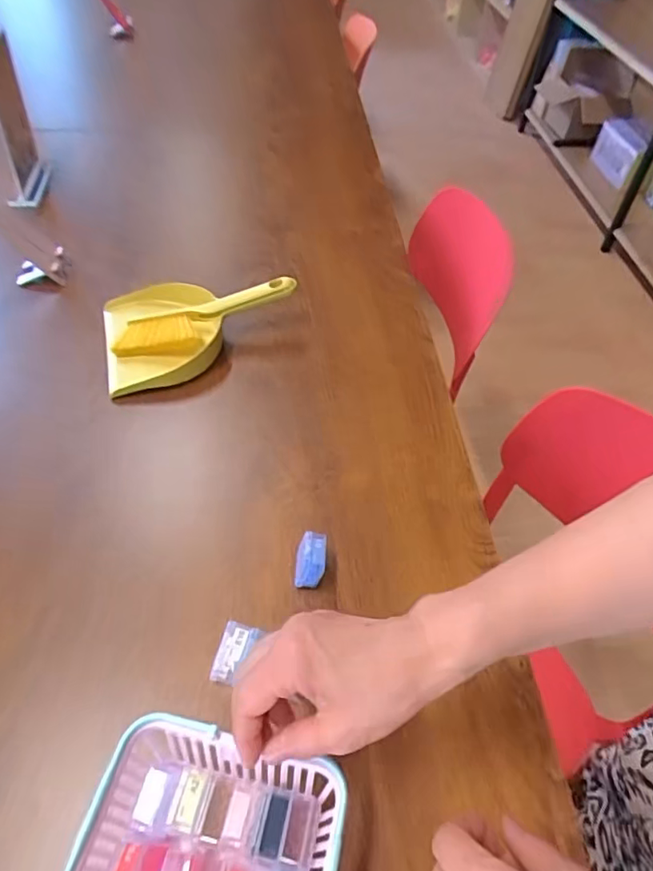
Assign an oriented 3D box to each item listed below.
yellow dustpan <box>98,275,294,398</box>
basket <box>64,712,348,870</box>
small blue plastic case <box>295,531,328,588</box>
[{"bbox_3d":[-0.170,-0.156,0.741,0.252,0.073,0.176,-12,52,-13],"label":"yellow dustpan"},{"bbox_3d":[-0.075,0.283,0.378,0.158,0.090,0.125,12,51,6],"label":"basket"},{"bbox_3d":[-0.015,0.123,0.544,0.028,0.041,0.043,5,50,0],"label":"small blue plastic case"}]

